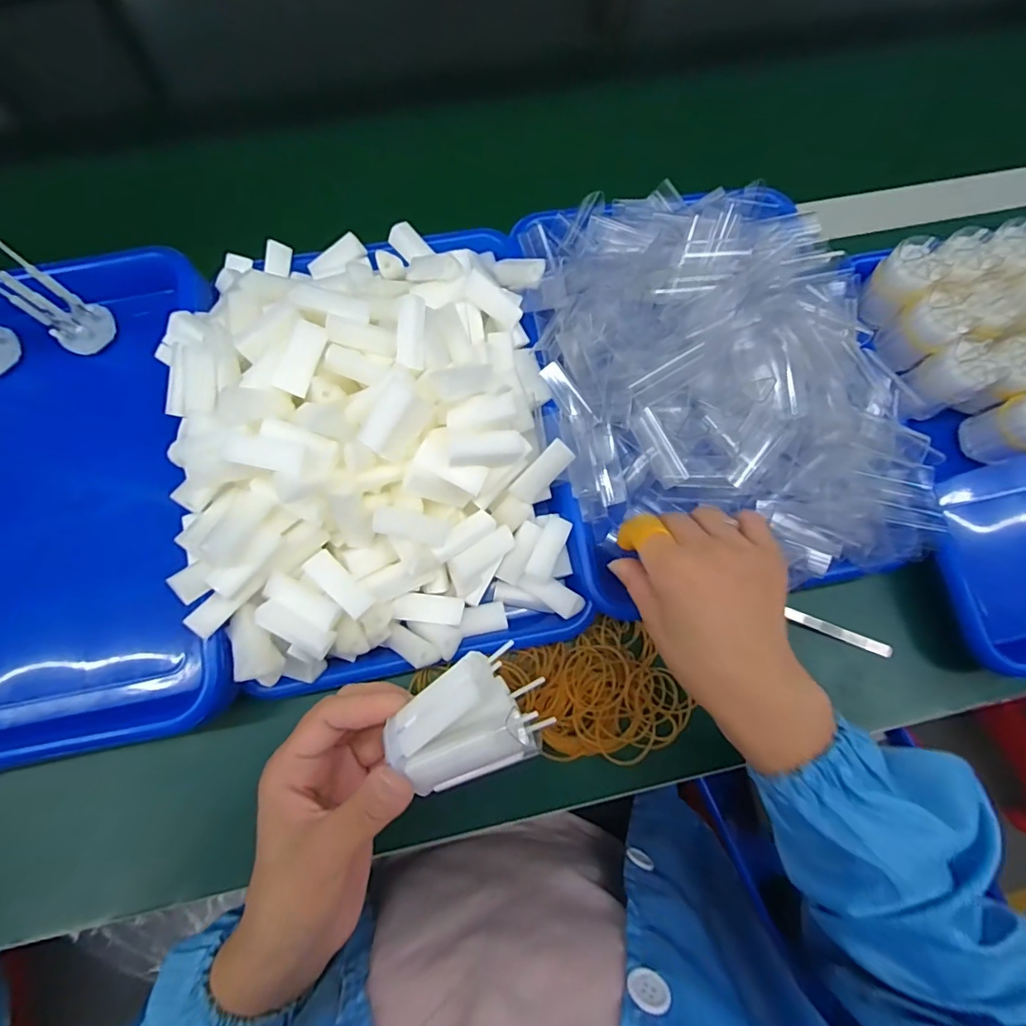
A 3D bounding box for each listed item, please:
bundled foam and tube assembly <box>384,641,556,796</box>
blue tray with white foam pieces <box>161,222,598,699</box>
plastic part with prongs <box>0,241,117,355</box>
[{"bbox_3d":[-0.022,0.095,0.242,0.071,0.026,0.050,-17,76,-6],"label":"bundled foam and tube assembly"},{"bbox_3d":[-0.087,-0.063,0.350,0.238,0.086,0.323,-8,75,-4],"label":"blue tray with white foam pieces"},{"bbox_3d":[-0.309,-0.141,0.351,0.033,0.074,0.036,33,76,7],"label":"plastic part with prongs"}]

